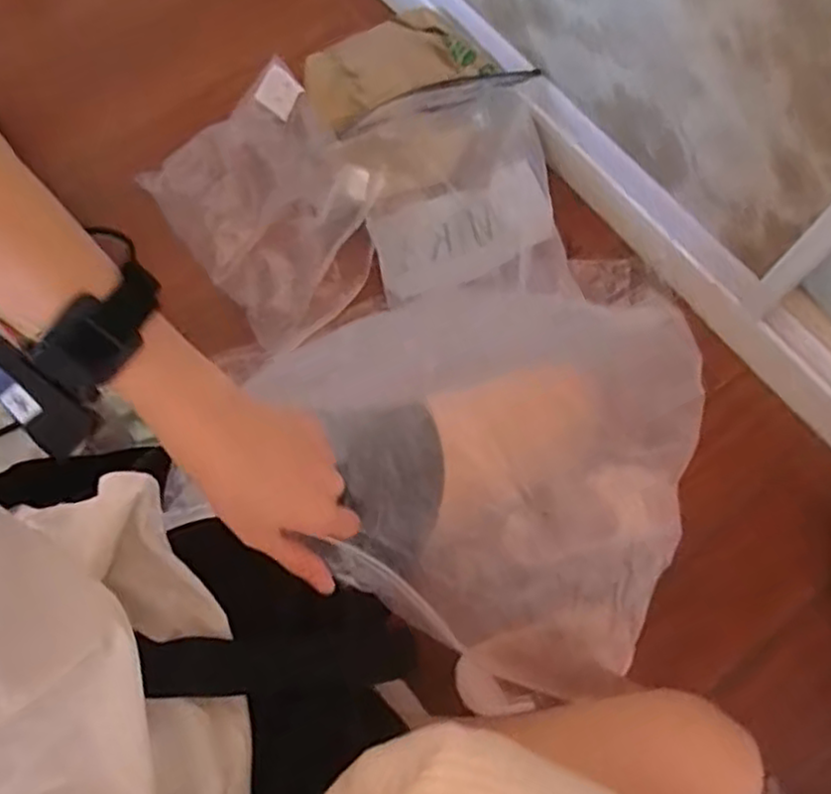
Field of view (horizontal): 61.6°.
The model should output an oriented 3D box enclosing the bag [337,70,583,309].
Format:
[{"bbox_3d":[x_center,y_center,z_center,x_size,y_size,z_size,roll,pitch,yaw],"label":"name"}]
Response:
[{"bbox_3d":[0.059,-0.290,1.030,0.276,0.113,0.310,-11,72,-2],"label":"bag"}]

